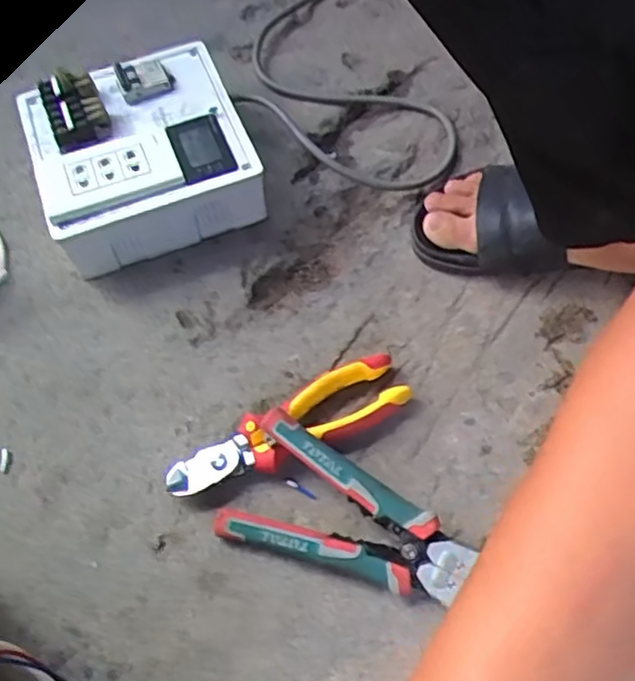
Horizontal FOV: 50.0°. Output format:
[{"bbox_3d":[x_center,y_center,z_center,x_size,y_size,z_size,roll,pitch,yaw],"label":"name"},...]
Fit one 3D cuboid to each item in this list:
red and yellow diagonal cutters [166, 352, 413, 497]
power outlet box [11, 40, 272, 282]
[{"bbox_3d":[-0.022,0.072,0.542,0.200,0.027,0.056,-27,63,-10],"label":"red and yellow diagonal cutters"},{"bbox_3d":[-0.172,-0.181,0.661,0.201,0.079,0.205,-18,62,-6],"label":"power outlet box"}]

